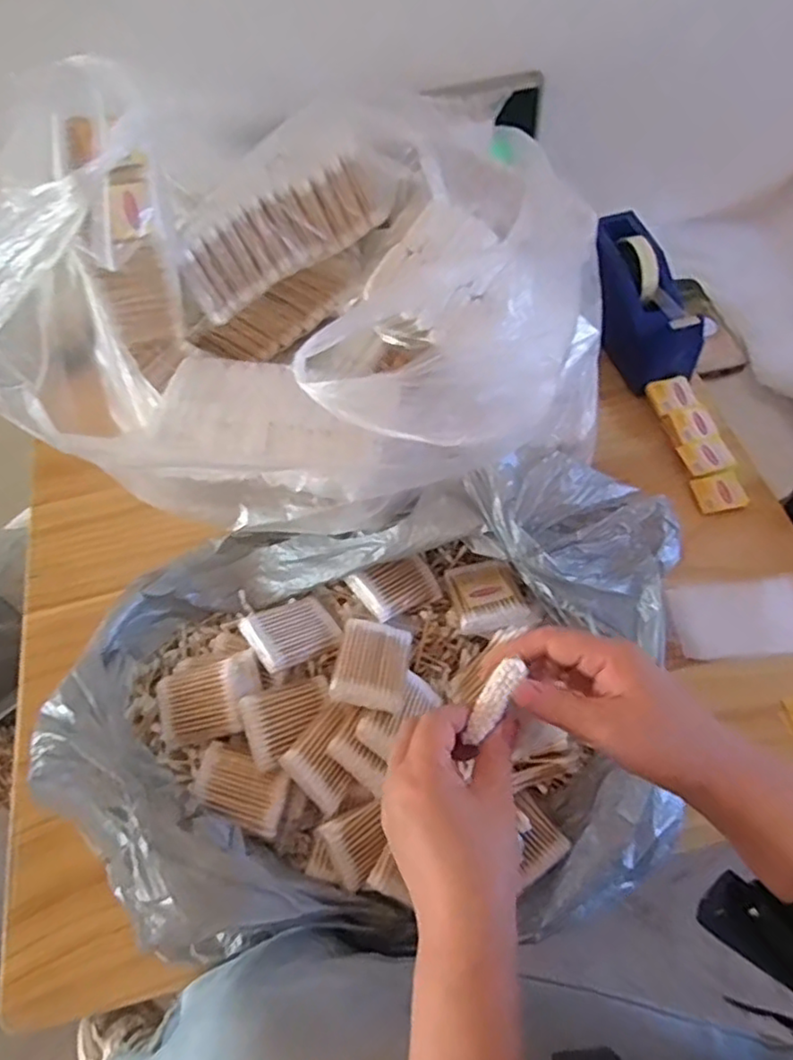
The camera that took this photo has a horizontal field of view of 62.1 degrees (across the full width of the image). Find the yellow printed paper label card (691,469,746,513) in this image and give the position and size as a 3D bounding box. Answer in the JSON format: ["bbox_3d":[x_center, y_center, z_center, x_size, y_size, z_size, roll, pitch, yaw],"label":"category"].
[{"bbox_3d":[0.344,-0.040,0.703,0.054,0.006,0.046,-12,59,-3],"label":"yellow printed paper label card"}]

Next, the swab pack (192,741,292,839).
[{"bbox_3d":[-0.122,0.199,0.512,0.079,0.014,0.046,20,62,15],"label":"swab pack"}]

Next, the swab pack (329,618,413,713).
[{"bbox_3d":[-0.020,0.108,0.532,0.056,0.016,0.074,19,46,-1],"label":"swab pack"}]

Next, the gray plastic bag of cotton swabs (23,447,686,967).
[{"bbox_3d":[-0.013,0.123,0.509,0.486,0.155,0.313,-3,59,2],"label":"gray plastic bag of cotton swabs"}]

